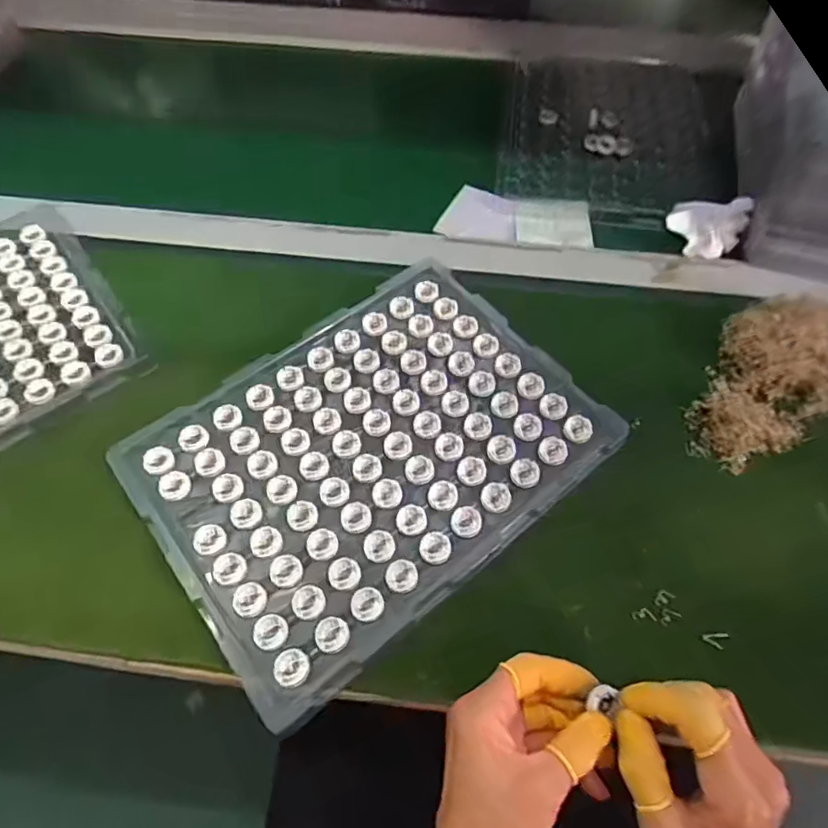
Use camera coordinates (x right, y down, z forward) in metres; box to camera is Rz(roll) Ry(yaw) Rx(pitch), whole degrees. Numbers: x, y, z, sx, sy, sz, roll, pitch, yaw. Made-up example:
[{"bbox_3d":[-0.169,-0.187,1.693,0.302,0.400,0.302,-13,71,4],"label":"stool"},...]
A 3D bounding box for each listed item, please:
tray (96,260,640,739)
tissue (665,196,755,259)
[{"bbox_3d":[-0.033,0.025,0.449,0.341,0.017,0.250,-35,66,-19],"label":"tray"},{"bbox_3d":[0.307,-0.203,0.570,0.067,0.033,0.070,39,67,20],"label":"tissue"}]

